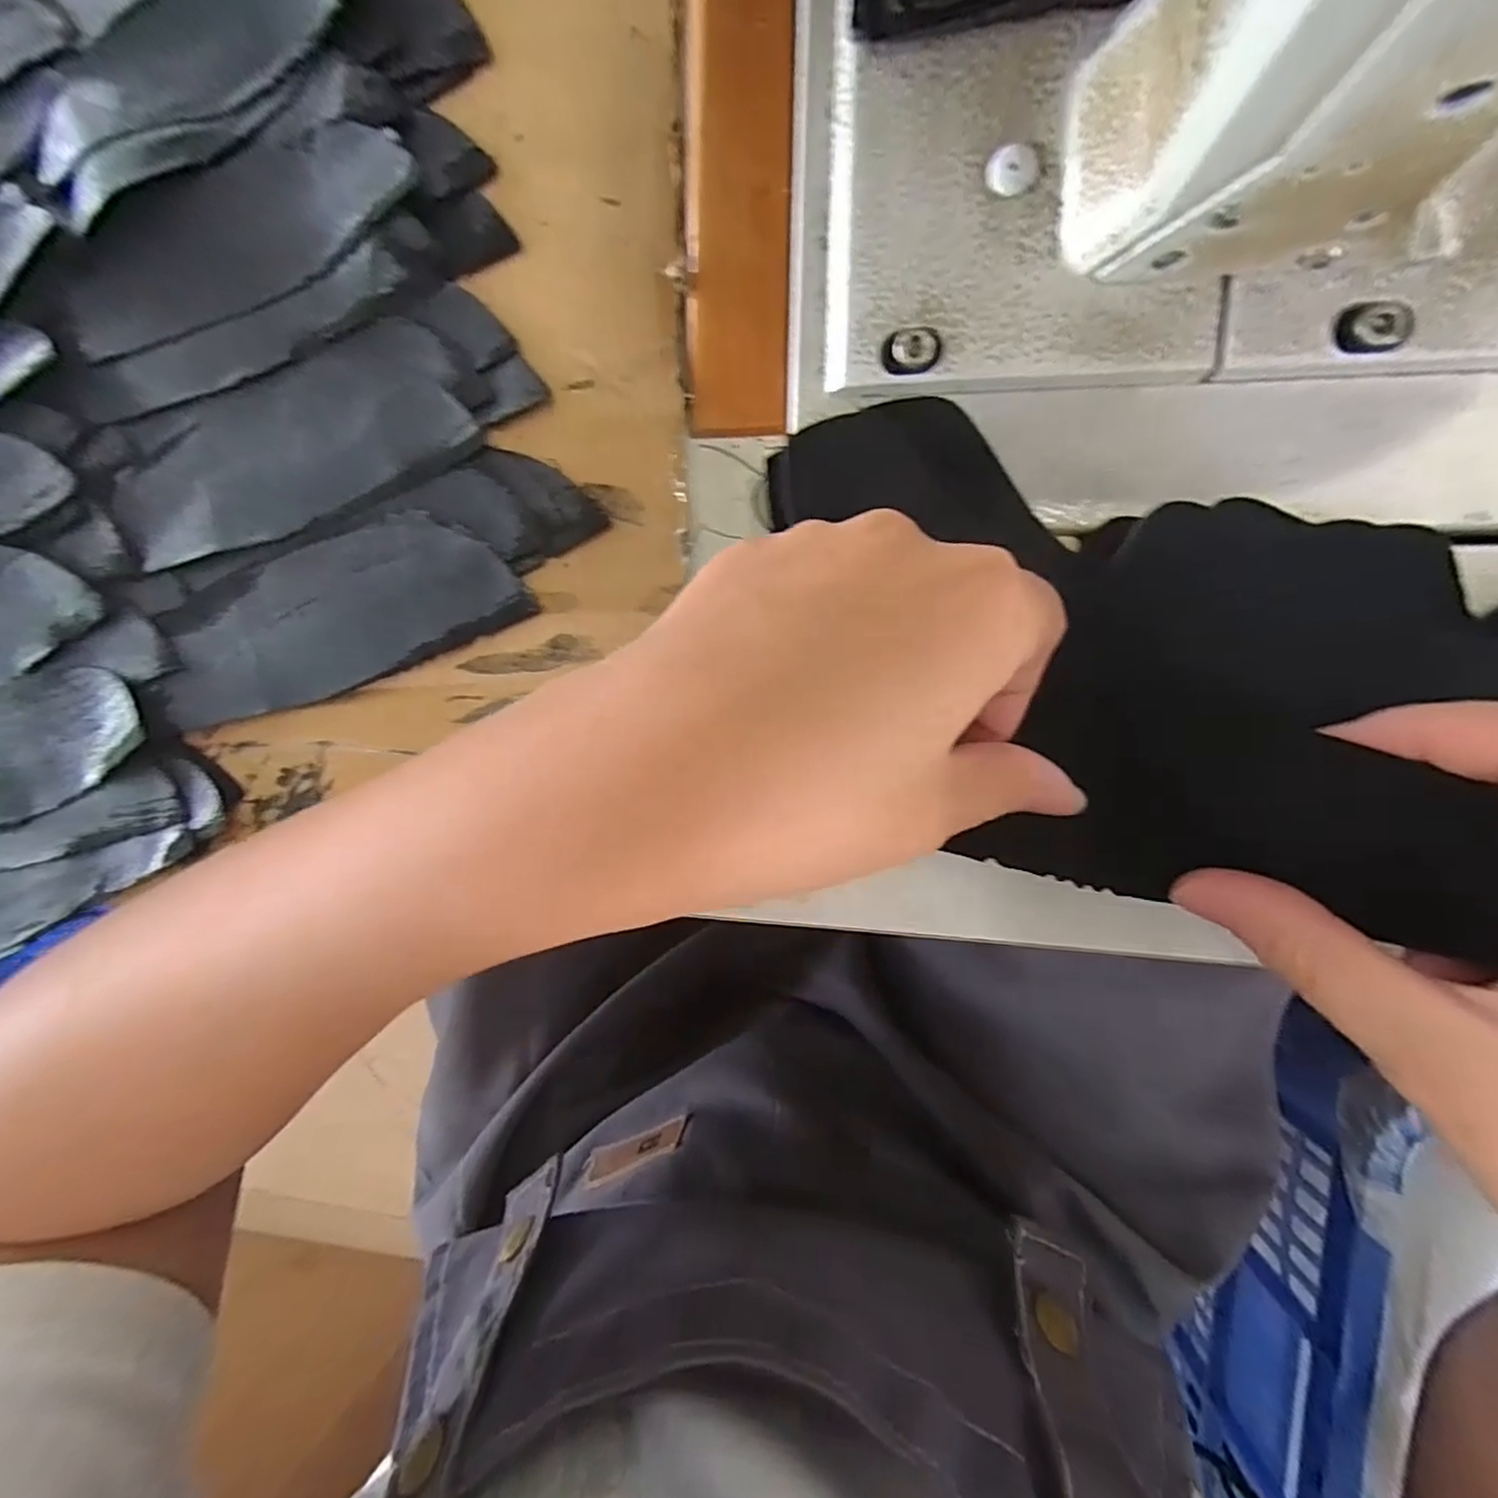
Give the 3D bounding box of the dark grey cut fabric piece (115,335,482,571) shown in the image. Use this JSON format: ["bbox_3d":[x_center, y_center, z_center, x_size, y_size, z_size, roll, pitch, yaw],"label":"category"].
[{"bbox_3d":[-0.152,-0.098,0.215,0.123,0.004,0.052,-19,86,7],"label":"dark grey cut fabric piece"}]

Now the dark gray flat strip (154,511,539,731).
[{"bbox_3d":[-0.136,-0.042,0.214,0.126,0.004,0.049,-22,86,6],"label":"dark gray flat strip"}]

